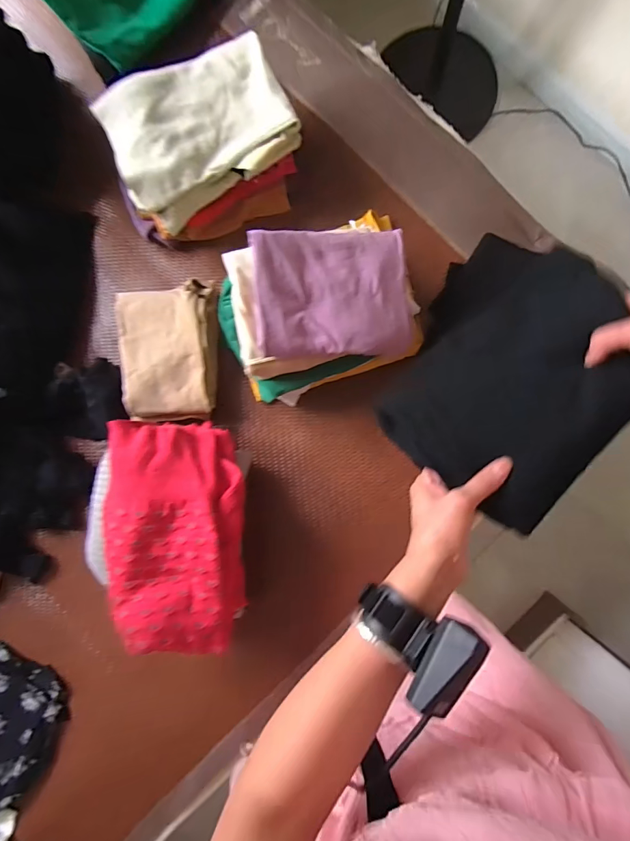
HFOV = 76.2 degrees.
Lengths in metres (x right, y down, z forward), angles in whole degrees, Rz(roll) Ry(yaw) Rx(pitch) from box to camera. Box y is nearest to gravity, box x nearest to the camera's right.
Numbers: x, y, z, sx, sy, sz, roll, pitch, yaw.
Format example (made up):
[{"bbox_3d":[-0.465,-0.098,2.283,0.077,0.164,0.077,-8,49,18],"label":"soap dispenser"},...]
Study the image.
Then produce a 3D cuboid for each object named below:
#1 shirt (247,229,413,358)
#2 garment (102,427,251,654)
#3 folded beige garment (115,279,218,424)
[{"bbox_3d":[0.028,-0.167,0.533,0.211,0.014,0.161,-8,96,-14],"label":"shirt"},{"bbox_3d":[-0.195,0.154,0.547,0.181,0.071,0.295,1,89,3],"label":"garment"},{"bbox_3d":[-0.239,-0.109,0.646,0.163,0.059,0.218,-1,89,3],"label":"folded beige garment"}]

